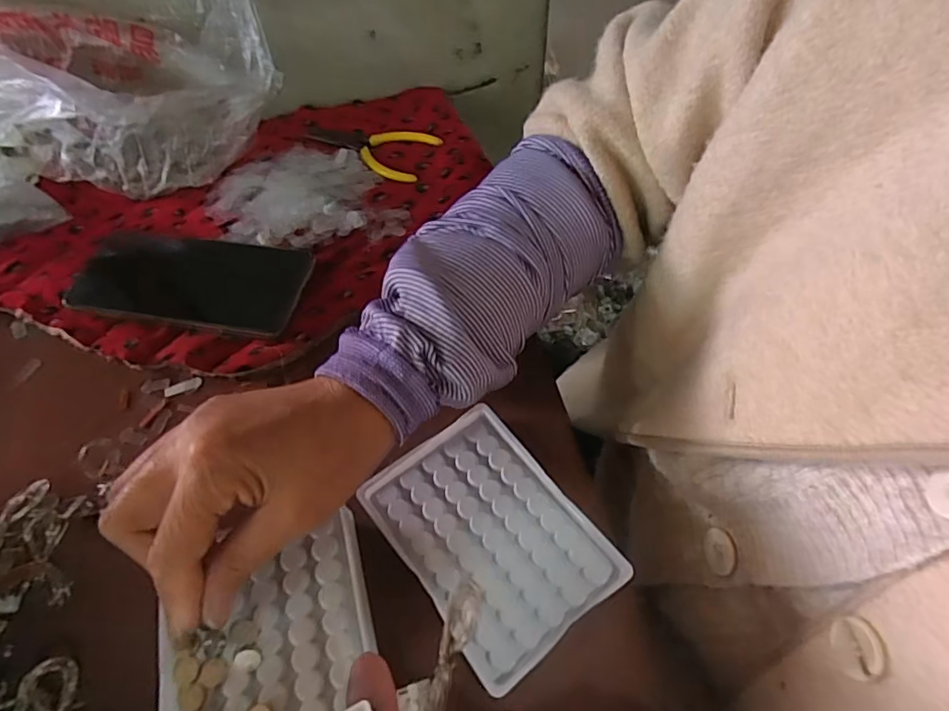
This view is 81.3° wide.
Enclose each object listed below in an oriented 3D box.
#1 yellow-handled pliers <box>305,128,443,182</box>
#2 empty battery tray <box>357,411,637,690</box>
[{"bbox_3d":[-0.093,-0.187,0.491,0.115,0.006,0.064,19,59,14],"label":"yellow-handled pliers"},{"bbox_3d":[0.007,0.096,0.307,0.092,0.008,0.130,-33,61,-19],"label":"empty battery tray"}]

